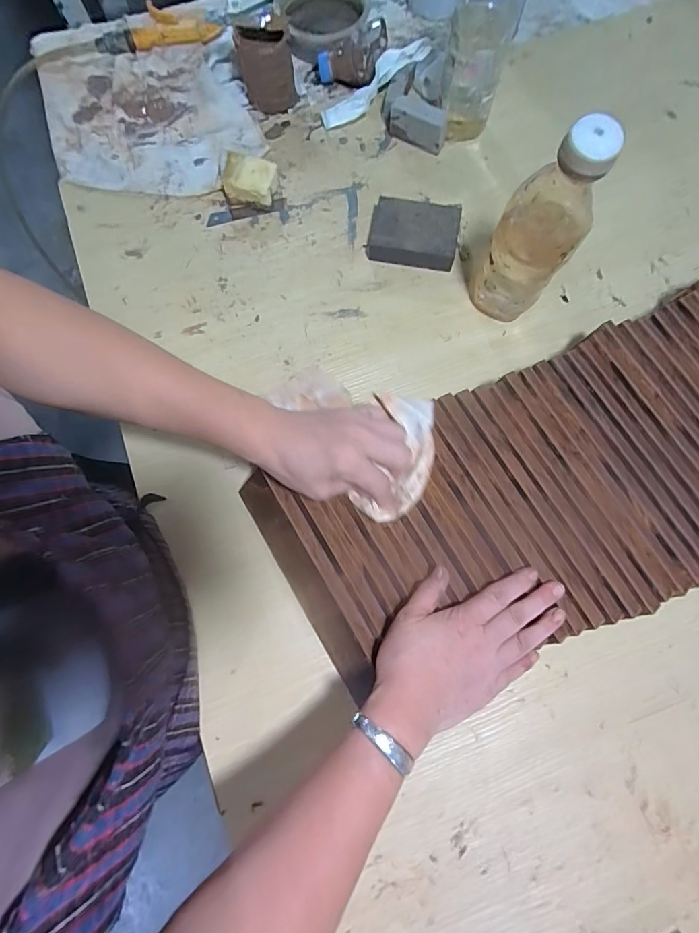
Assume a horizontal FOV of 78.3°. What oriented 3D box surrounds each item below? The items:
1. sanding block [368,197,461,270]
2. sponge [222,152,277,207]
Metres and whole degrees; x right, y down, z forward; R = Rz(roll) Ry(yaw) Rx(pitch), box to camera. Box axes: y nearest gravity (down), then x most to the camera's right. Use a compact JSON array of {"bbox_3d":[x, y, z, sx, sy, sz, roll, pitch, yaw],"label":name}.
[{"bbox_3d":[0.074,-0.269,0.496,0.099,0.023,0.076,10,79,2],"label":"sanding block"},{"bbox_3d":[-0.119,-0.337,0.510,0.058,0.028,0.046,10,79,2],"label":"sponge"}]

